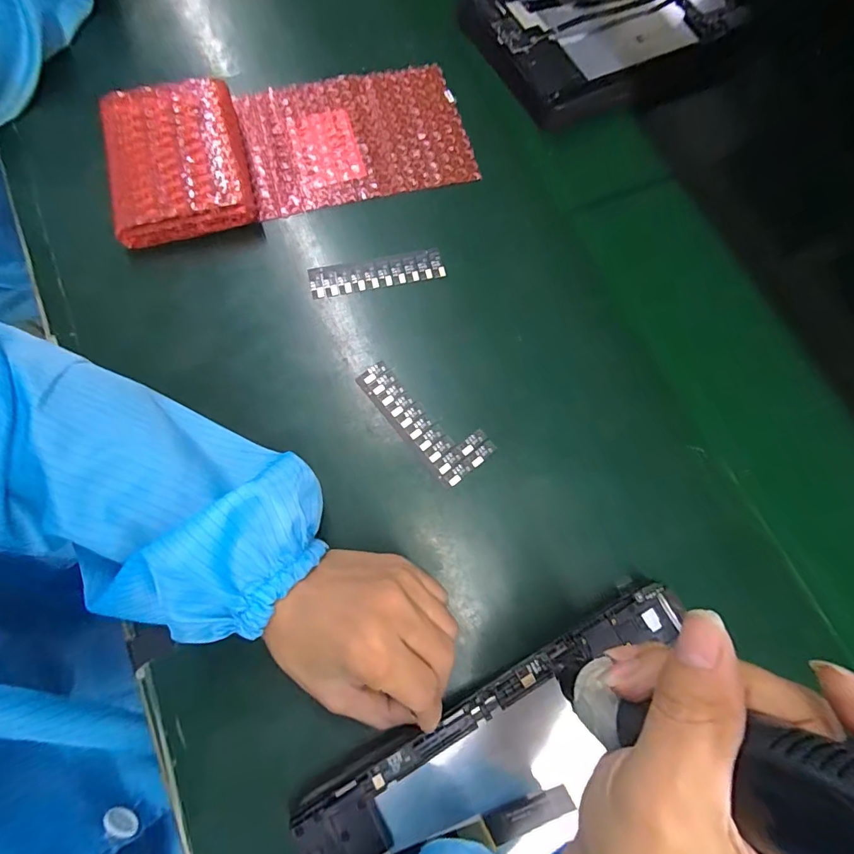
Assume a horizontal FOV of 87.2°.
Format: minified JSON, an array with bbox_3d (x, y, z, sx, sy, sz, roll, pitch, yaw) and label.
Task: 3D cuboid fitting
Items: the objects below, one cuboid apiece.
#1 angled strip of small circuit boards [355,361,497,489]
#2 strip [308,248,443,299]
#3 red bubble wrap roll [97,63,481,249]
[{"bbox_3d":[-0.001,-0.009,0.306,0.041,0.004,0.099,-40,79,-11],"label":"angled strip of small circuit boards"},{"bbox_3d":[-0.037,-0.115,0.333,0.099,0.004,0.024,-13,75,-4],"label":"strip"},{"bbox_3d":[-0.104,-0.224,0.349,0.268,0.027,0.123,-16,76,-5],"label":"red bubble wrap roll"}]

